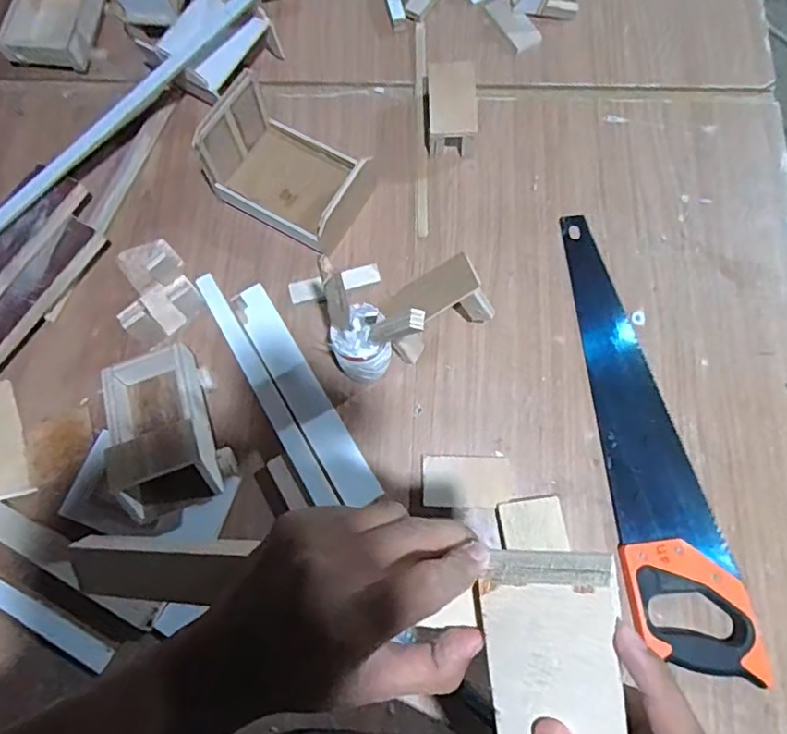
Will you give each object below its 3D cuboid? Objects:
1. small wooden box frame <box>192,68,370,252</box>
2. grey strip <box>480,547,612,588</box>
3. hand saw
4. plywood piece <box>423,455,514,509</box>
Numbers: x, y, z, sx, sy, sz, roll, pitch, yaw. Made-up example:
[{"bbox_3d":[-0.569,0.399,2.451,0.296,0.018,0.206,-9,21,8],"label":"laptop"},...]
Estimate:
[{"bbox_3d":[-0.131,-0.240,0.695,0.173,0.107,0.133,30,78,9],"label":"small wooden box frame"},{"bbox_3d":[0.068,0.088,0.255,0.051,0.026,0.004,-5,100,23],"label":"grey strip"},{"bbox_3d":[0.280,0.064,0.644,0.119,0.034,0.531,-8,75,-1],"label":"hand saw"},{"bbox_3d":[0.081,0.127,0.640,0.095,0.008,0.056,0,67,5],"label":"plywood piece"}]

